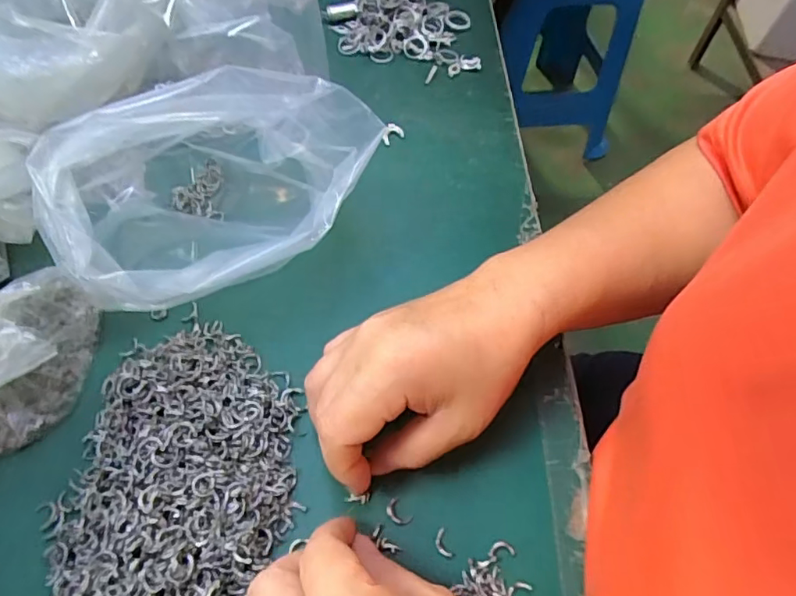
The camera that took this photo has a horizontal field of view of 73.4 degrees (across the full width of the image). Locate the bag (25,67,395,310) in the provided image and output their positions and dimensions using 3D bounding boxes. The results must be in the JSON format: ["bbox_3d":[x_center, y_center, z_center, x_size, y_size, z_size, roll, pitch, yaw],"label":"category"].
[{"bbox_3d":[-0.096,-0.074,0.315,0.168,0.111,0.127,-16,60,-13],"label":"bag"}]

